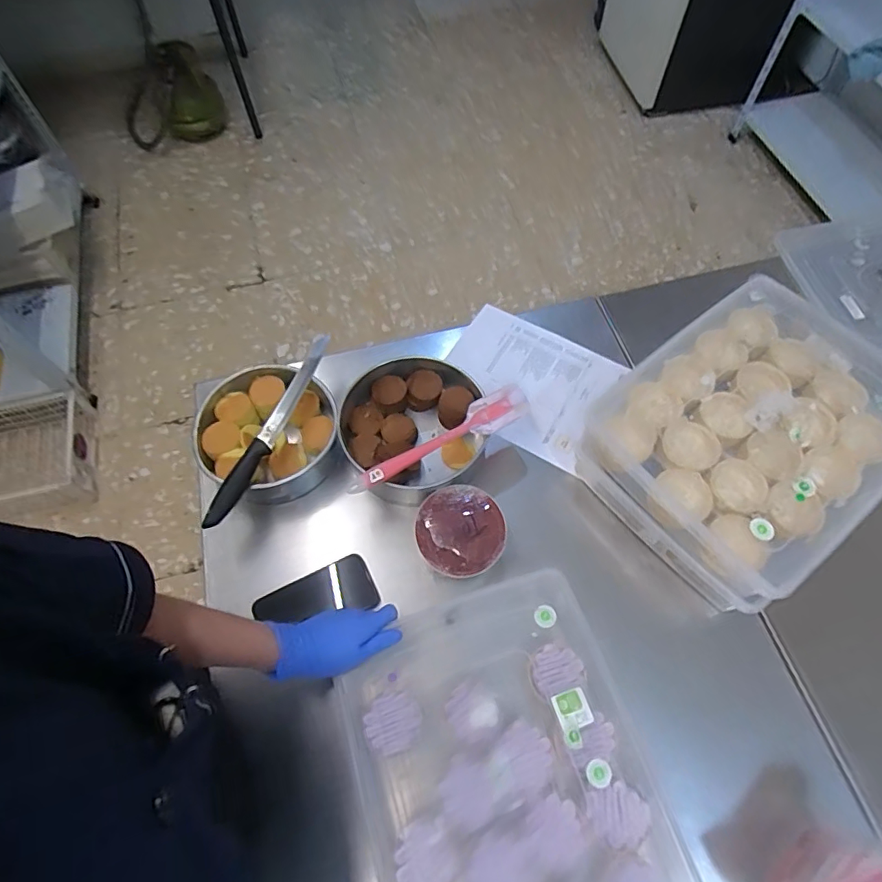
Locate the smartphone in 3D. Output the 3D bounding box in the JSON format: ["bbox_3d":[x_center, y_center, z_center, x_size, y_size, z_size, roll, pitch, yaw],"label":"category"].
[{"bbox_3d":[-0.159,0.206,0.672,0.146,0.009,0.073,-24,100,-6],"label":"smartphone"}]

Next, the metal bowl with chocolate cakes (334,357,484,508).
[{"bbox_3d":[-0.041,-0.014,0.734,0.191,0.074,0.203,0,64,0],"label":"metal bowl with chocolate cakes"}]

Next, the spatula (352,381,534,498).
[{"bbox_3d":[0.002,0.001,0.677,0.261,0.017,0.048,-30,67,-14],"label":"spatula"}]

